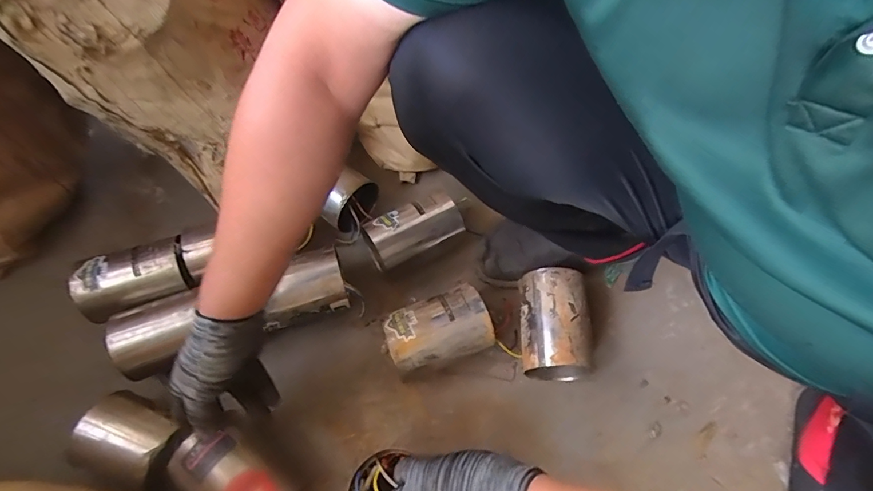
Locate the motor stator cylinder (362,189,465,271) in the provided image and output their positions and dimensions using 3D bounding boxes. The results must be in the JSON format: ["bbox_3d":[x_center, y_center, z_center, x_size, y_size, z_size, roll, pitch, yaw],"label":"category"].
[{"bbox_3d":[-0.033,-0.014,0.675,0.138,0.084,0.075,-26,67,-15],"label":"motor stator cylinder"}]

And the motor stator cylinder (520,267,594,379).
[{"bbox_3d":[0.154,0.107,0.601,0.083,0.089,0.133,2,63,-1],"label":"motor stator cylinder"}]

